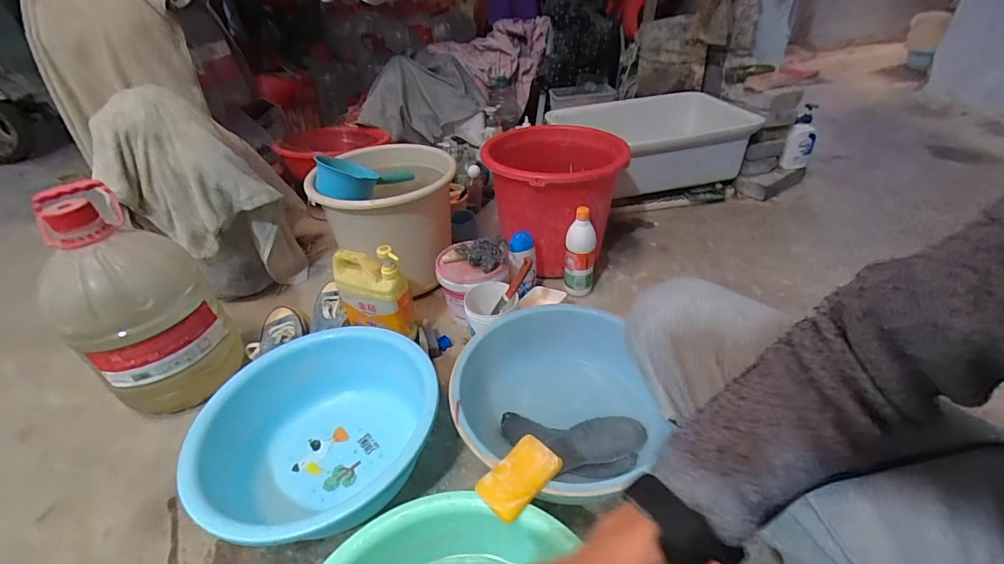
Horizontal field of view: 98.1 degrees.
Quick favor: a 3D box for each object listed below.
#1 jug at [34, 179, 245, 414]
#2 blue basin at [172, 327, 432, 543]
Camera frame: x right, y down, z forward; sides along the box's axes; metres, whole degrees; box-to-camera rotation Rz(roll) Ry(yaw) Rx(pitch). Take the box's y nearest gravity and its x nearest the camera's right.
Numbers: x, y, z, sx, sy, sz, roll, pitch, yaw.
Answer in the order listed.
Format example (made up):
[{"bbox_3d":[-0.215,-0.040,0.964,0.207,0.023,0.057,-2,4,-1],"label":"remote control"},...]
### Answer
[{"bbox_3d":[-0.651,0.045,0.791,0.211,0.392,0.197,-31,44,-31],"label":"jug"},{"bbox_3d":[-0.282,0.248,0.698,0.340,0.139,0.359,3,37,10],"label":"blue basin"}]

